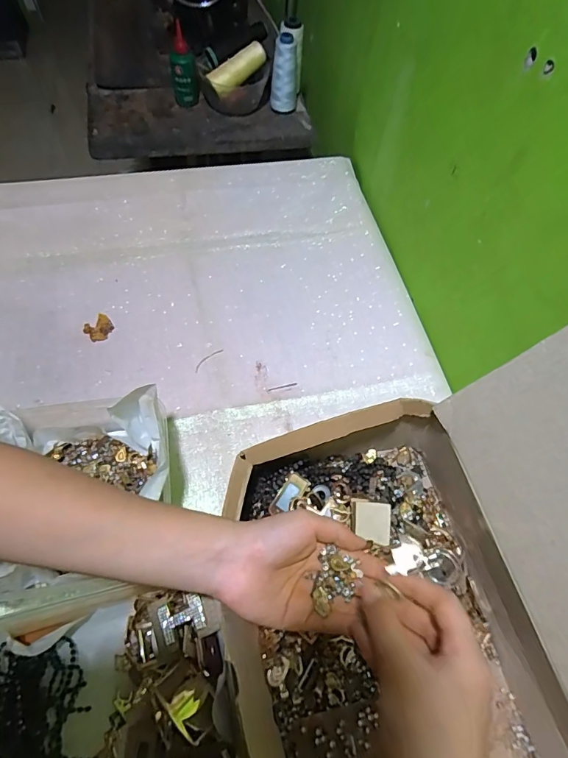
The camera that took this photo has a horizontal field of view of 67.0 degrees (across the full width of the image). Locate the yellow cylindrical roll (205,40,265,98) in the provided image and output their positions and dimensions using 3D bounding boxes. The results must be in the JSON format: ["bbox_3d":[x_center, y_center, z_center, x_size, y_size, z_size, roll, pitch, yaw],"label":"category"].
[{"bbox_3d":[-0.079,-0.538,0.743,0.110,0.028,0.035,-37,67,0],"label":"yellow cylindrical roll"}]

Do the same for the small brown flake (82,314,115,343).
[{"bbox_3d":[-0.234,-0.064,0.543,0.033,0.012,0.032,-41,70,-20],"label":"small brown flake"}]

